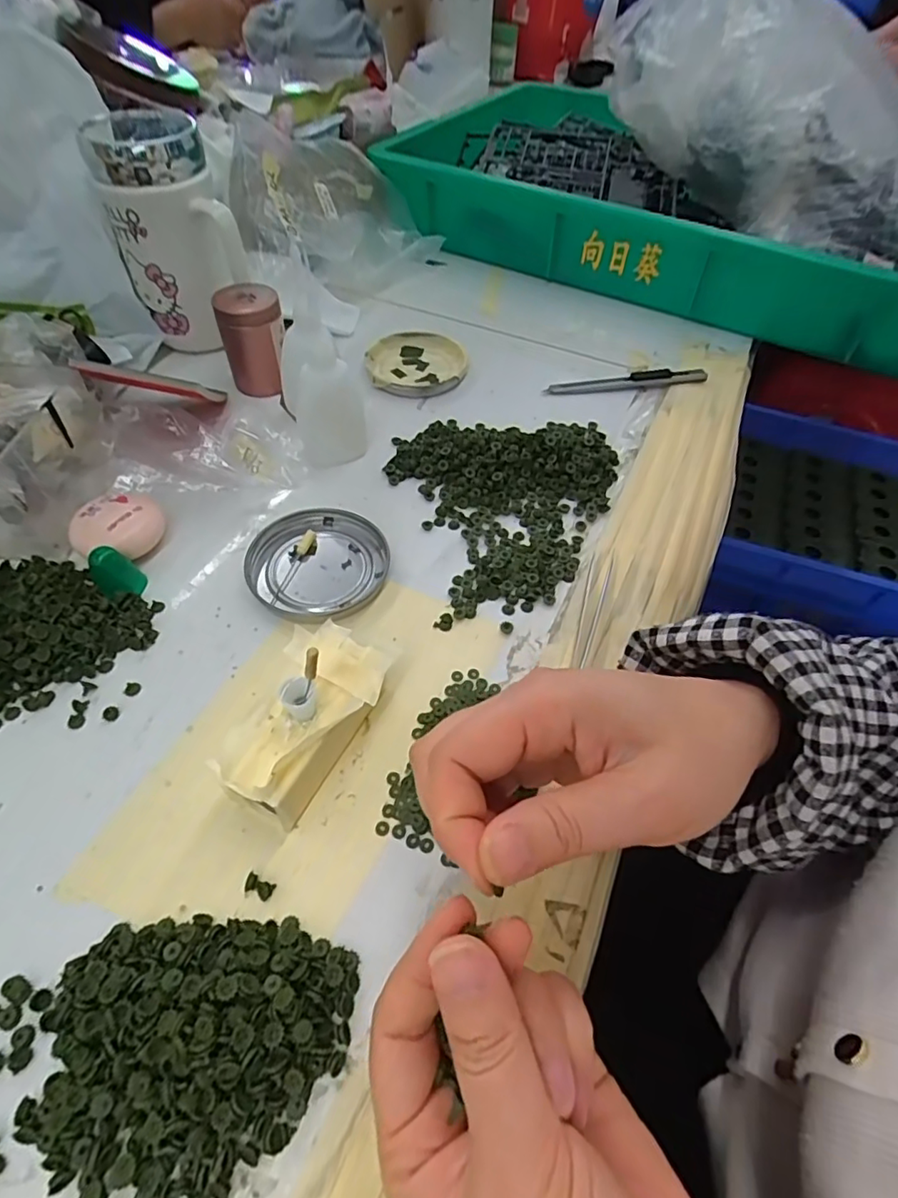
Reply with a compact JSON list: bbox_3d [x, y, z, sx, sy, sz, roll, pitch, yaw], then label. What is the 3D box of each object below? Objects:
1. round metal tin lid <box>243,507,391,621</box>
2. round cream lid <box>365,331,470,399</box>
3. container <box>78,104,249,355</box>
[{"bbox_3d":[-0.077,-0.022,0.329,0.077,0.006,0.077,1,52,-1],"label":"round metal tin lid"},{"bbox_3d":[-0.026,-0.191,0.458,0.077,0.007,0.082,1,52,-1],"label":"round cream lid"},{"bbox_3d":[-0.199,-0.262,0.412,0.078,0.128,0.088,-21,57,-17],"label":"container"}]

